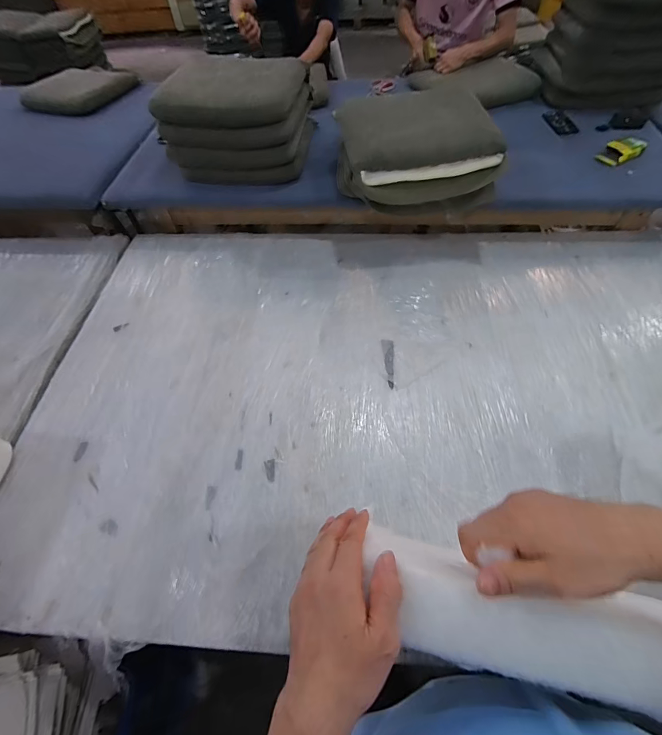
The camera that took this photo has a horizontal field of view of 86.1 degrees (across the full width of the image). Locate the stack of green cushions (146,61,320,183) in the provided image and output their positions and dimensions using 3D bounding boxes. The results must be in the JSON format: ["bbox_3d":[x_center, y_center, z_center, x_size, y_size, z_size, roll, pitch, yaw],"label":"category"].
[{"bbox_3d":[-0.303,-0.849,1.213,0.481,0.256,0.341,-5,57,0],"label":"stack of green cushions"}]

